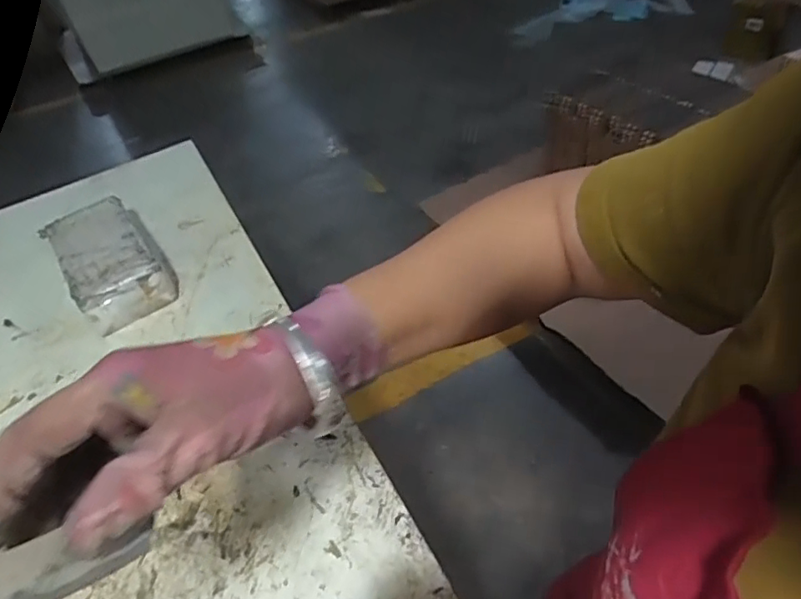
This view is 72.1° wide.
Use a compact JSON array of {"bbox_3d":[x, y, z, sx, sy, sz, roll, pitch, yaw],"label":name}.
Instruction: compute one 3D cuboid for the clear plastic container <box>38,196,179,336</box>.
[{"bbox_3d":[-0.380,-0.052,0.729,0.119,0.070,0.213,-30,49,-21],"label":"clear plastic container"}]

